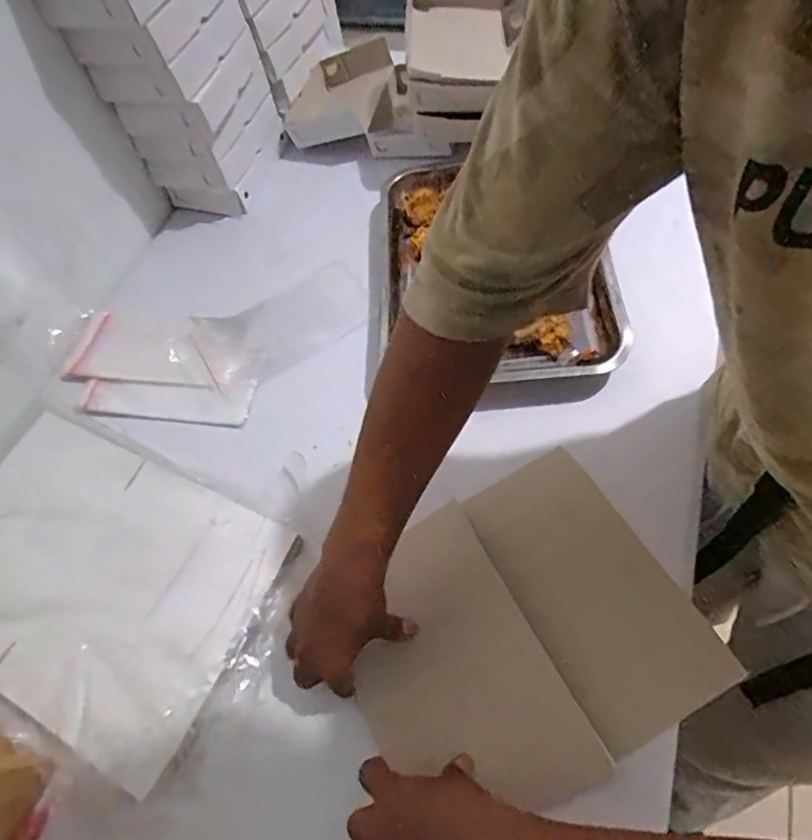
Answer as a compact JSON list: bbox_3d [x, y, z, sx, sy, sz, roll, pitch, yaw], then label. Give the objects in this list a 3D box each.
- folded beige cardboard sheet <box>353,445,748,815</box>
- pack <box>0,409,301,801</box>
[{"bbox_3d":[0.095,0.177,0.468,0.279,0.037,0.234,-25,62,-11],"label":"folded beige cardboard sheet"},{"bbox_3d":[-0.305,0.146,0.518,0.361,0.024,0.233,22,64,15],"label":"pack"}]

